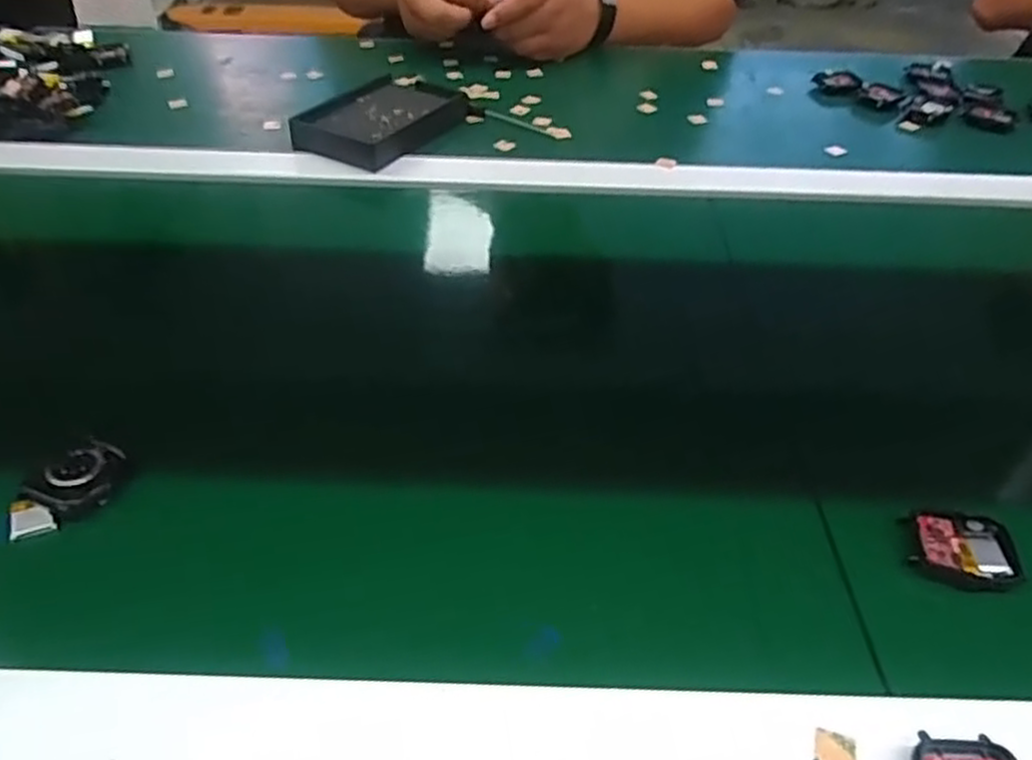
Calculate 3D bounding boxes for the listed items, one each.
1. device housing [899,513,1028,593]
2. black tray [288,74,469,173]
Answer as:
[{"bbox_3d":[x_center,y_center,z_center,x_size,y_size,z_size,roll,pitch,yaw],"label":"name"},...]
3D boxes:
[{"bbox_3d":[0.204,0.077,0.343,0.047,0.007,0.037,8,43,6],"label":"device housing"},{"bbox_3d":[-0.121,-0.229,0.655,0.097,0.024,0.143,23,48,22],"label":"black tray"}]

